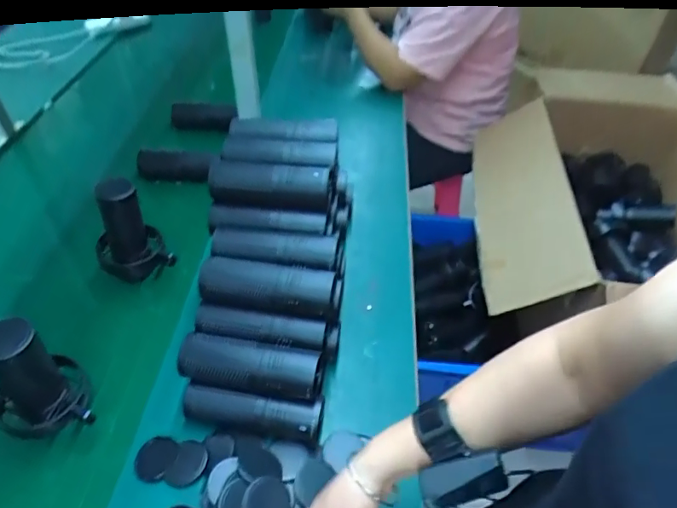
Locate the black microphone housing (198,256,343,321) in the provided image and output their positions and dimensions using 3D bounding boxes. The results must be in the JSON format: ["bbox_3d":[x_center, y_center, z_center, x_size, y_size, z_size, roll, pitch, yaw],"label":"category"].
[{"bbox_3d":[-0.083,0.039,0.605,0.173,0.052,0.066,3,45,0],"label":"black microphone housing"}]

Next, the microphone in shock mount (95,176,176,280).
[{"bbox_3d":[-0.315,-0.024,0.733,0.095,0.164,0.078,-23,50,-24],"label":"microphone in shock mount"}]

